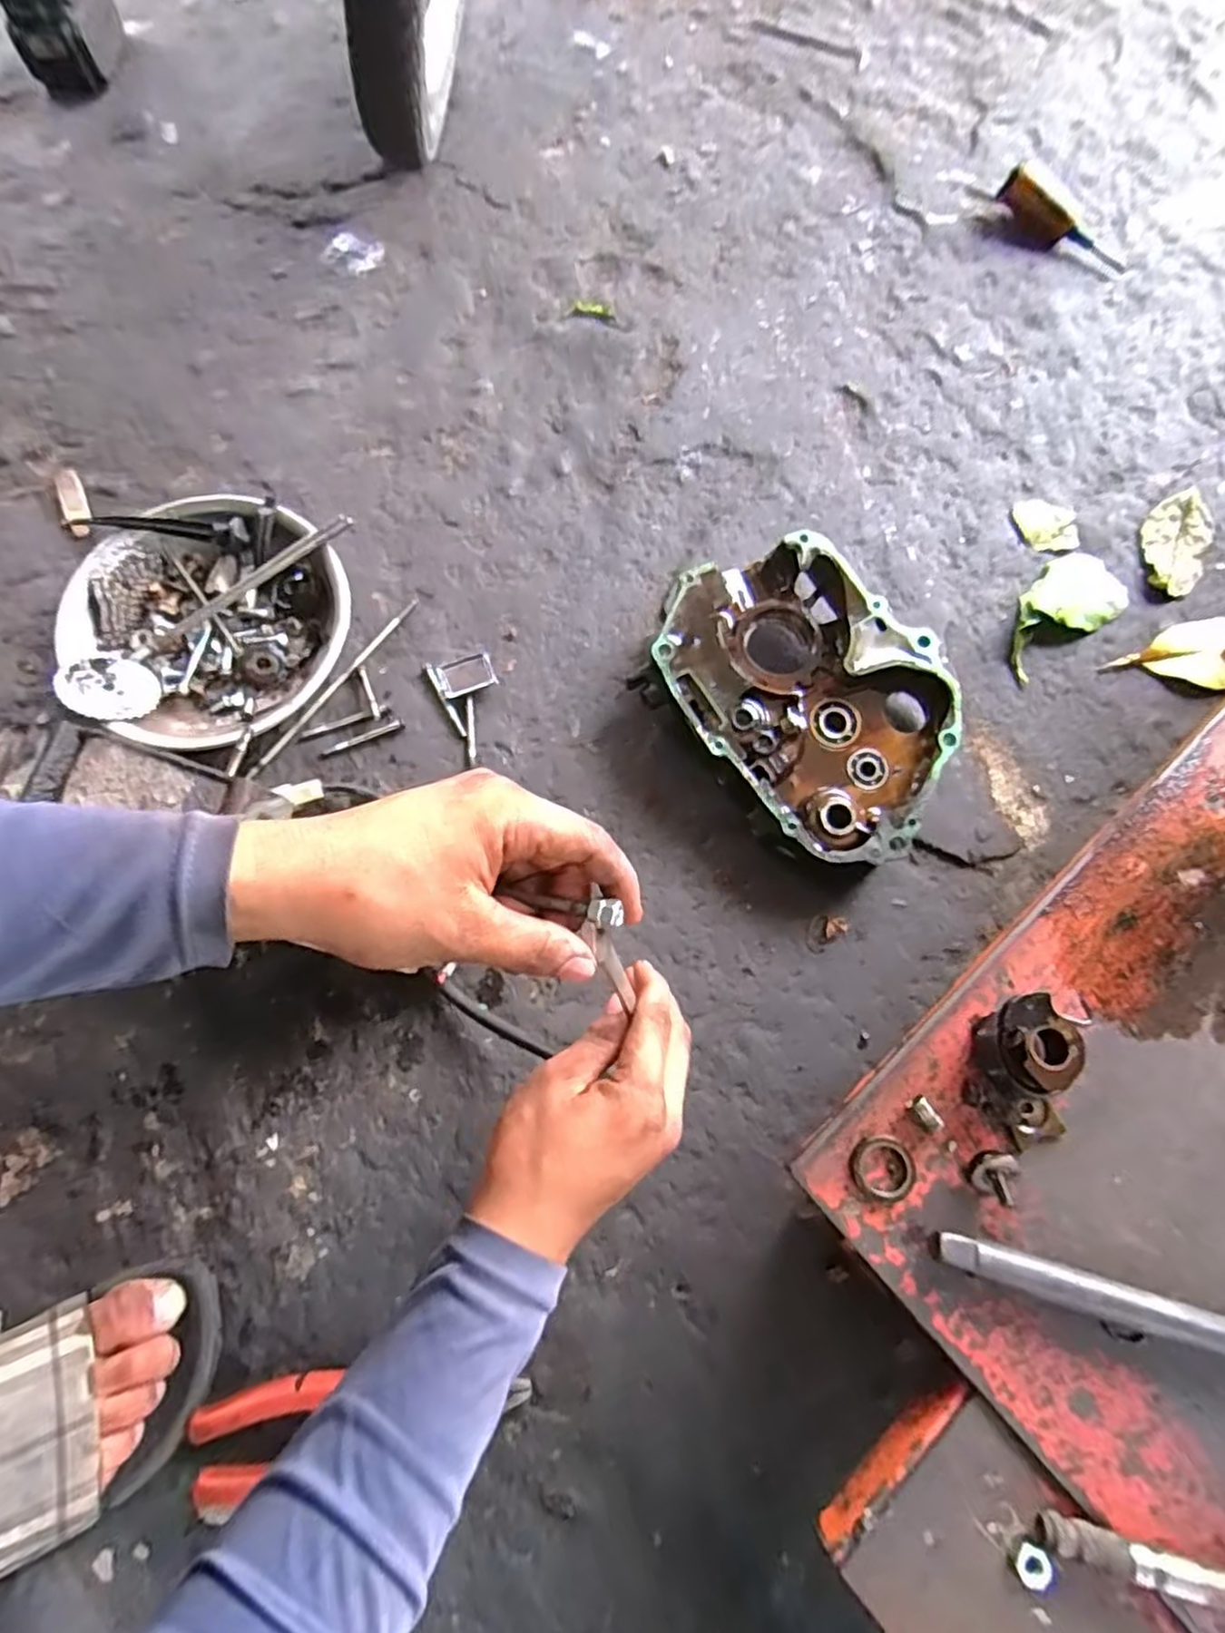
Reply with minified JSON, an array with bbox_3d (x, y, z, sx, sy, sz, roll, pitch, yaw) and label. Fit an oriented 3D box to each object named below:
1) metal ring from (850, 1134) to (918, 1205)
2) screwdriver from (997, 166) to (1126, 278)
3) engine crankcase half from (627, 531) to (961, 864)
[{"bbox_3d":[0.121,0.157,0.318,0.029,0.005,0.029,0,73,-1],"label":"metal ring"},{"bbox_3d":[0.448,-0.589,0.717,0.142,0.039,0.025,33,75,-6],"label":"screwdriver"},{"bbox_3d":[0.144,-0.089,0.535,0.176,0.065,0.242,-39,78,-12],"label":"engine crankcase half"}]

